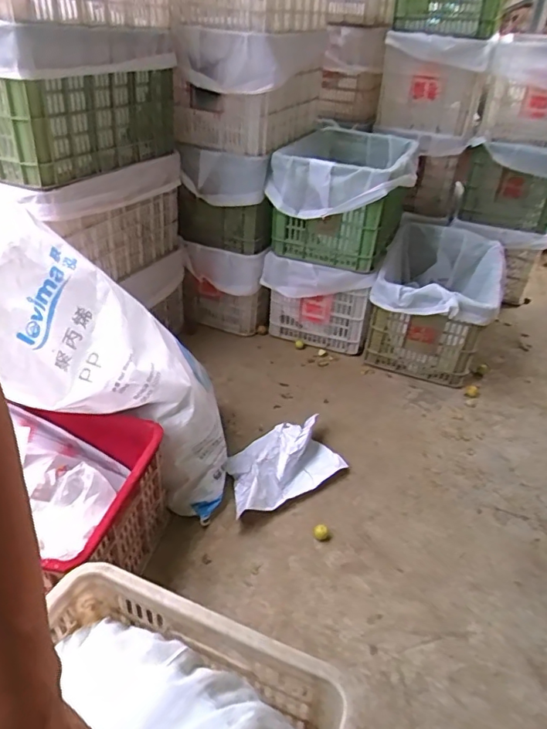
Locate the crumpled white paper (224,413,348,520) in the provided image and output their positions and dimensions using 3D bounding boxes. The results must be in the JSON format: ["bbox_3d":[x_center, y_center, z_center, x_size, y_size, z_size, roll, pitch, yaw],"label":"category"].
[{"bbox_3d":[0.005,0.263,1.367,0.328,0.084,0.217,-21,44,-31],"label":"crumpled white paper"}]

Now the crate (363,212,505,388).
[{"bbox_3d":[0.577,-0.241,1.886,0.392,0.358,0.663,16,37,14],"label":"crate"}]

